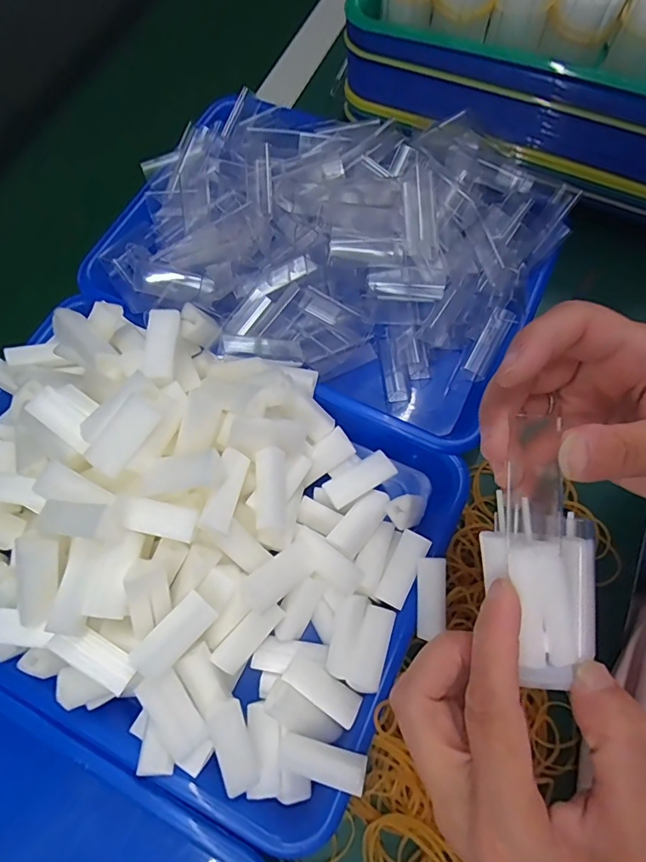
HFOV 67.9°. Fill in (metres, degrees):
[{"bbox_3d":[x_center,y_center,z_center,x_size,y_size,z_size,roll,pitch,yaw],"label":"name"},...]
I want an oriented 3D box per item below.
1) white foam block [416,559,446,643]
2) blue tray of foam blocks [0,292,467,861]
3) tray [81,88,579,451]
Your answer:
[{"bbox_3d":[0.063,0.097,0.280,0.018,0.009,0.044,4,69,4],"label":"white foam block"},{"bbox_3d":[-0.092,0.054,0.288,0.314,0.088,0.239,25,72,11],"label":"blue tray of foam blocks"},{"bbox_3d":[0.004,-0.150,0.372,0.323,0.072,0.245,24,72,11],"label":"tray"}]

